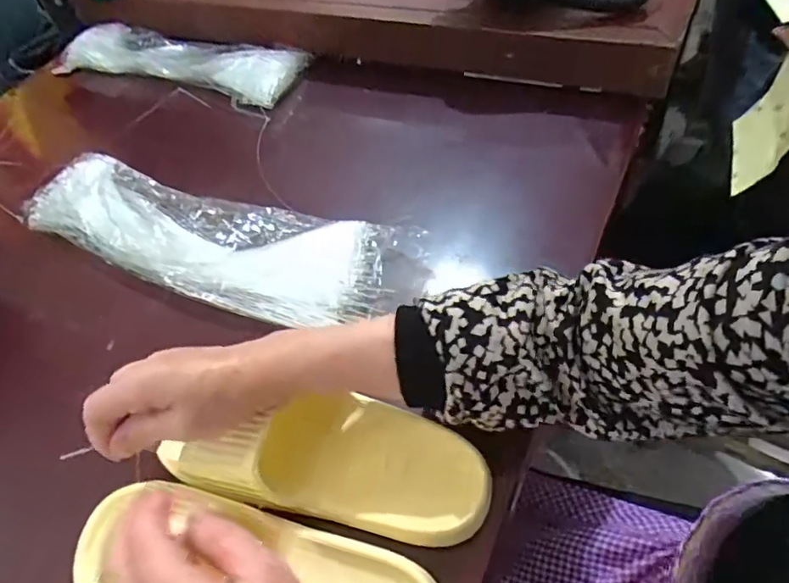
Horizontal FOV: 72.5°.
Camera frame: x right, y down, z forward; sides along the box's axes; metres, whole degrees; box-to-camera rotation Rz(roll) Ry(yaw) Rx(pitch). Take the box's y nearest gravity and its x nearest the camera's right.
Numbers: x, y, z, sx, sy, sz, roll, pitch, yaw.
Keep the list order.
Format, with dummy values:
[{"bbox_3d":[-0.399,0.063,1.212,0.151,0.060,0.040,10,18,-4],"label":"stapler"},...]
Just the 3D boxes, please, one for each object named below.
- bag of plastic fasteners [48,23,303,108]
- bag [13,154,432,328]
[{"bbox_3d":[-0.348,-0.373,0.846,0.457,0.054,0.124,19,54,20],"label":"bag of plastic fasteners"},{"bbox_3d":[-0.206,-0.048,0.594,0.457,0.055,0.143,14,53,17],"label":"bag"}]

